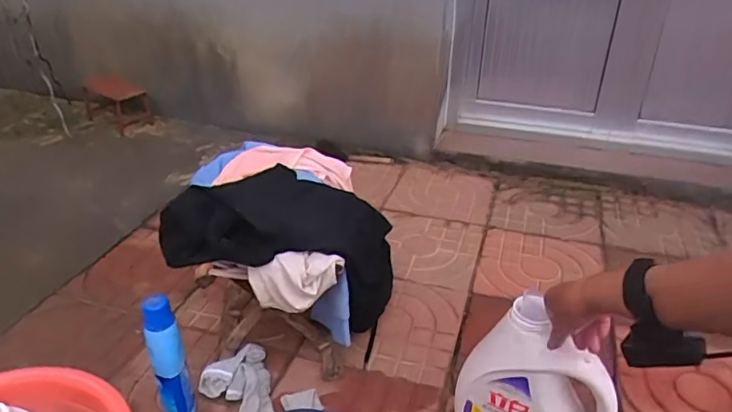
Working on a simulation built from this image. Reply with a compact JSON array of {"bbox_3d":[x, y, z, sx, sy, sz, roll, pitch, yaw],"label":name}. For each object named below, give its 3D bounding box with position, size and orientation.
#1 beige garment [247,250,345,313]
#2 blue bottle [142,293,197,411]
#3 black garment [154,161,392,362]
[{"bbox_3d":[-0.114,0.128,0.881,0.146,0.097,0.042,-5,31,-10],"label":"beige garment"},{"bbox_3d":[-0.312,0.258,0.860,0.055,0.250,0.056,-12,33,-20],"label":"blue bottle"},{"bbox_3d":[-0.123,0.066,0.954,0.439,0.215,0.146,20,21,-28],"label":"black garment"}]

